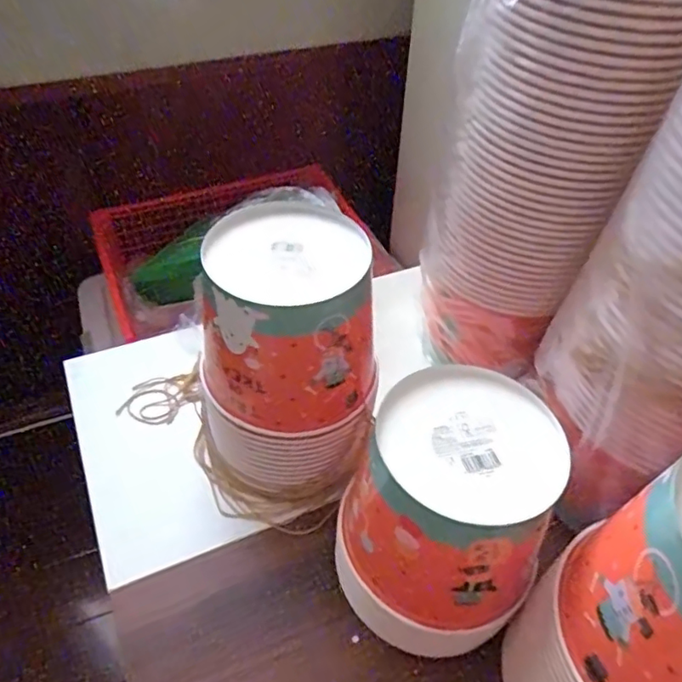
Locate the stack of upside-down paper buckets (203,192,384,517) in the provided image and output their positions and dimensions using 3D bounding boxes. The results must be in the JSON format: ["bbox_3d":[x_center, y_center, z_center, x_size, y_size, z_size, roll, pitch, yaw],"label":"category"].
[{"bbox_3d":[-0.050,0.018,0.511,0.140,0.231,0.162,-5,48,-6],"label":"stack of upside-down paper buckets"}]

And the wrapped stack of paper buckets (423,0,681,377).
[{"bbox_3d":[0.173,-0.162,0.534,0.158,0.400,0.155,16,49,13],"label":"wrapped stack of paper buckets"}]

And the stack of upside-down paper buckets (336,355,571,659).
[{"bbox_3d":[0.080,0.136,0.444,0.135,0.188,0.151,20,50,16],"label":"stack of upside-down paper buckets"}]

